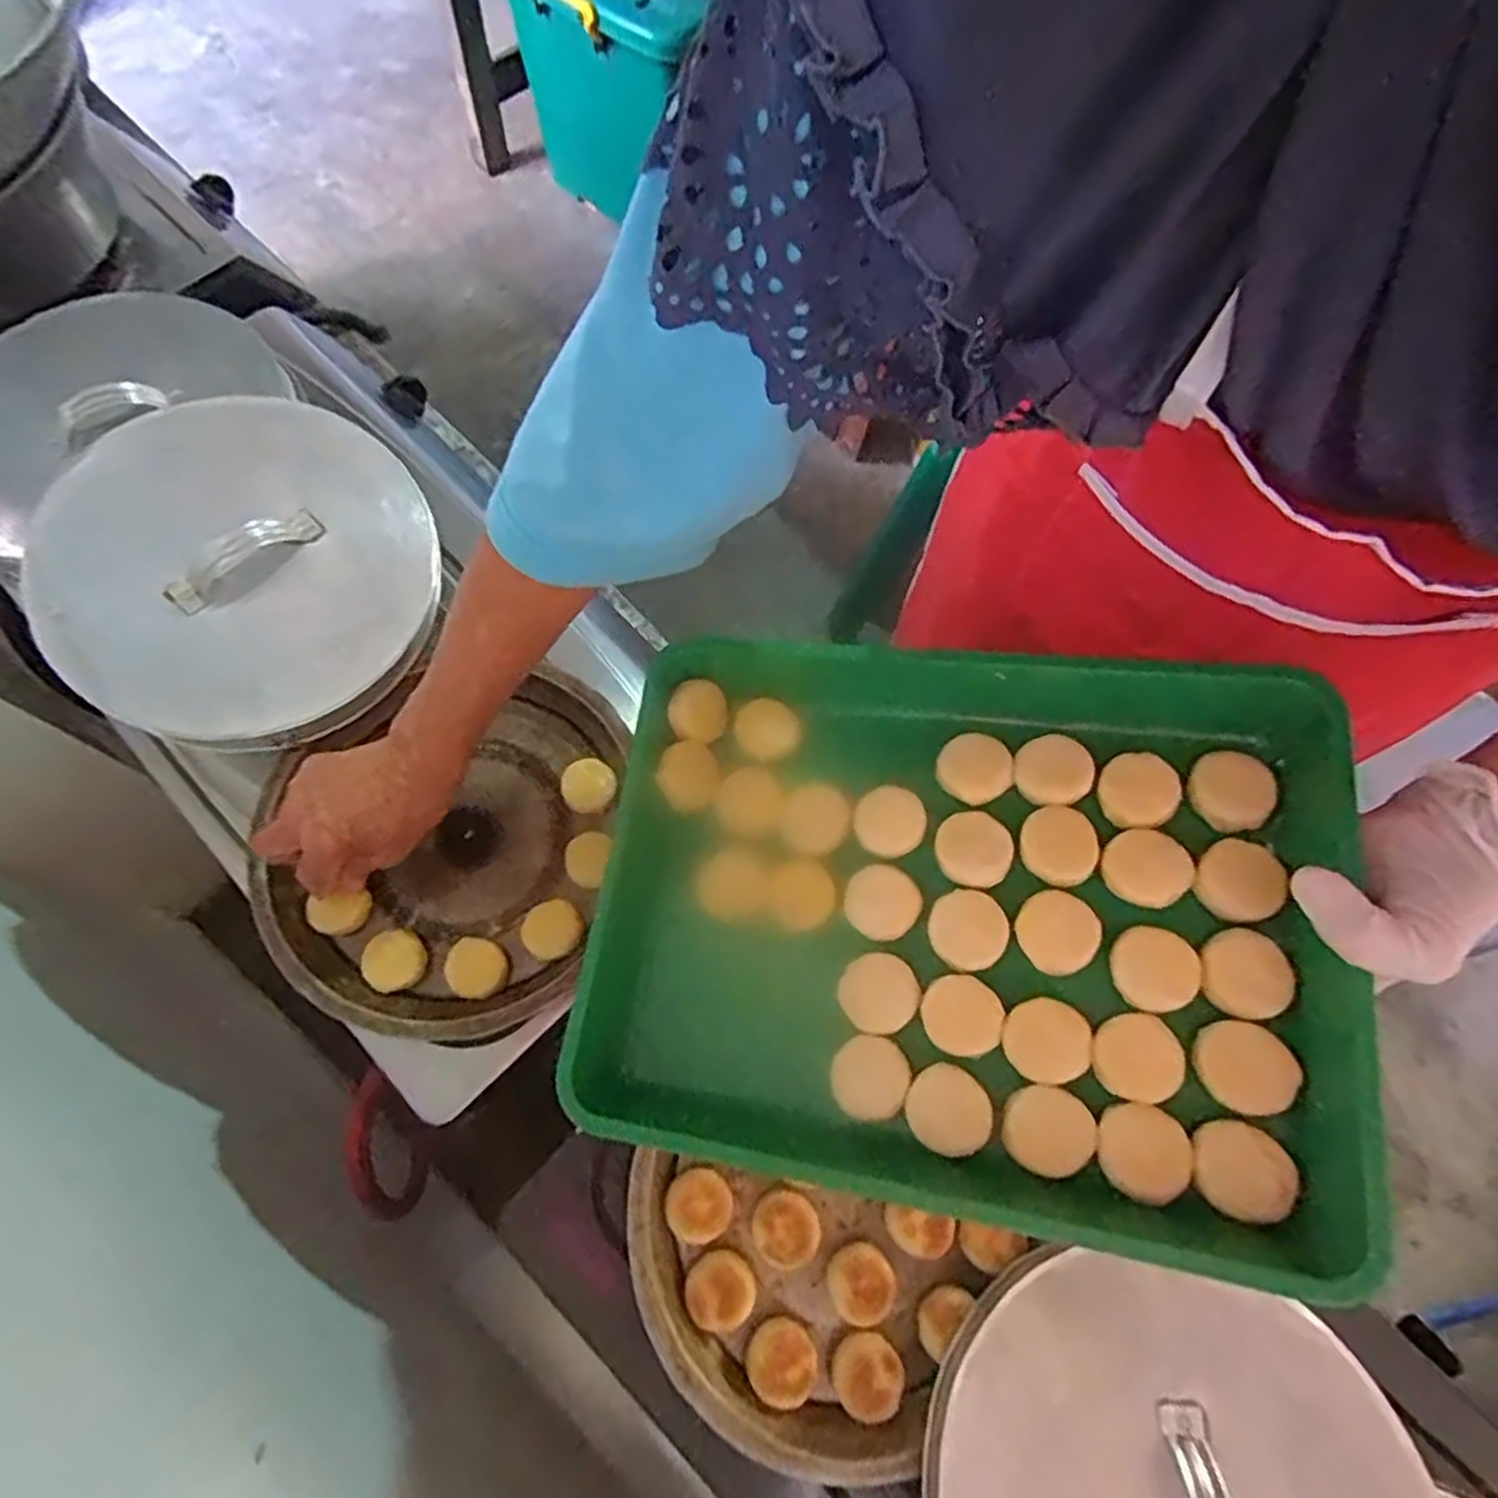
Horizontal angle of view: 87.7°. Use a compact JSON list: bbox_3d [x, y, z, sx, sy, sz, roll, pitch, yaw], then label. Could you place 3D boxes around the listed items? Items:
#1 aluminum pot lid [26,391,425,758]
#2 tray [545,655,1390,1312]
[{"bbox_3d":[-0.351,-0.133,0.543,0.246,0.047,0.234,1,72,-2],"label":"aluminum pot lid"},{"bbox_3d":[0.100,0.080,0.407,0.362,0.057,0.275,5,71,16],"label":"tray"}]

